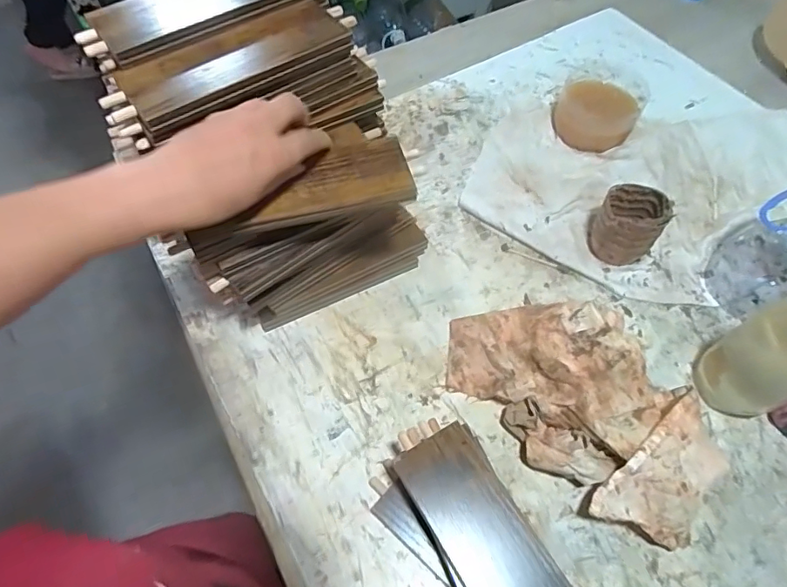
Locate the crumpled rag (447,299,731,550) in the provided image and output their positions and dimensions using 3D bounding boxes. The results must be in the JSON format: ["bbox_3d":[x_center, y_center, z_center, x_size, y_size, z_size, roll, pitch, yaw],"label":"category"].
[{"bbox_3d":[0.178,0.095,0.455,0.149,0.067,0.258,-35,66,-20],"label":"crumpled rag"}]

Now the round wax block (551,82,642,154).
[{"bbox_3d":[0.267,-0.237,0.658,0.102,0.057,0.081,20,61,11],"label":"round wax block"}]

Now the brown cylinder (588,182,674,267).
[{"bbox_3d":[0.260,-0.075,0.552,0.062,0.074,0.071,19,61,10],"label":"brown cylinder"}]

